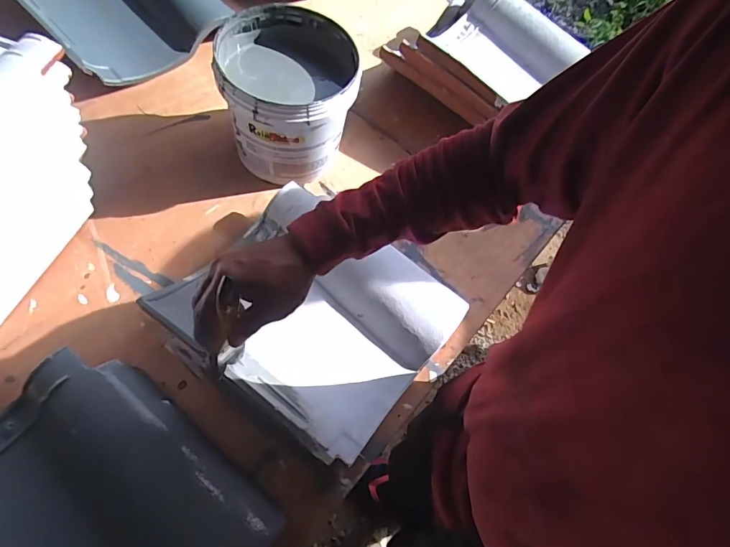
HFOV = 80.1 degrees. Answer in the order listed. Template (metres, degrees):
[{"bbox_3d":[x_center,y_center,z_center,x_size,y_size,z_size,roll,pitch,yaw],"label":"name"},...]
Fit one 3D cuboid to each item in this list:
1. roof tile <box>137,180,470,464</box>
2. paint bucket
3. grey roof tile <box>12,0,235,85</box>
[{"bbox_3d":[-0.058,0.041,0.593,0.304,0.094,0.297,35,64,16],"label":"roof tile"},{"bbox_3d":[-0.116,-0.256,0.659,0.170,0.178,0.187,4,58,-6],"label":"paint bucket"},{"bbox_3d":[-0.444,-0.493,0.785,0.334,0.095,0.347,-28,66,-23],"label":"grey roof tile"}]

